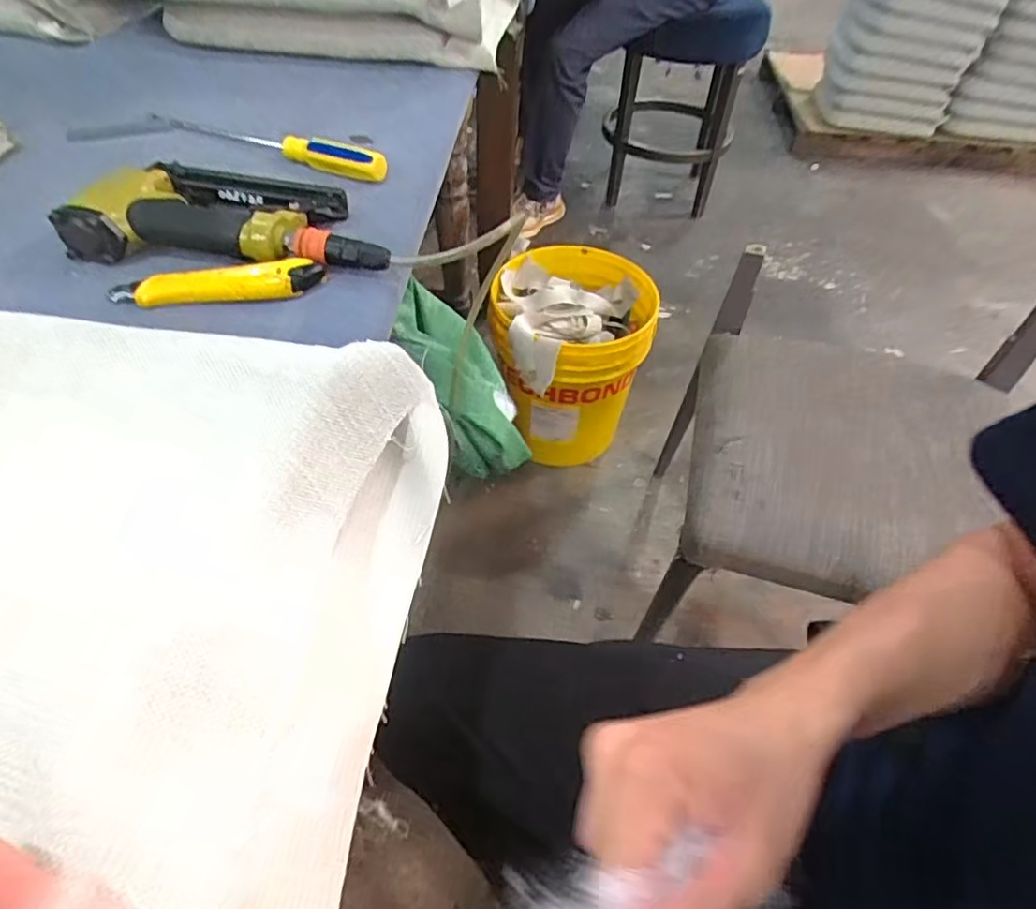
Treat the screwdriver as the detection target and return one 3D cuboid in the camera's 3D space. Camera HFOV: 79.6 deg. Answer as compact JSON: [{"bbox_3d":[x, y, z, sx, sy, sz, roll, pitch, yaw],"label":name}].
[{"bbox_3d":[-0.253,-0.325,0.642,0.270,0.023,0.027,21,52,14],"label":"screwdriver"}]

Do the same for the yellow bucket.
[{"bbox_3d":[0.106,-0.192,1.291,0.311,0.335,0.331,9,50,5],"label":"yellow bucket"}]

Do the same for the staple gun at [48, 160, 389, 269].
[{"bbox_3d":[-0.234,-0.213,0.529,0.255,0.044,0.136,2,50,-2],"label":"staple gun"}]

